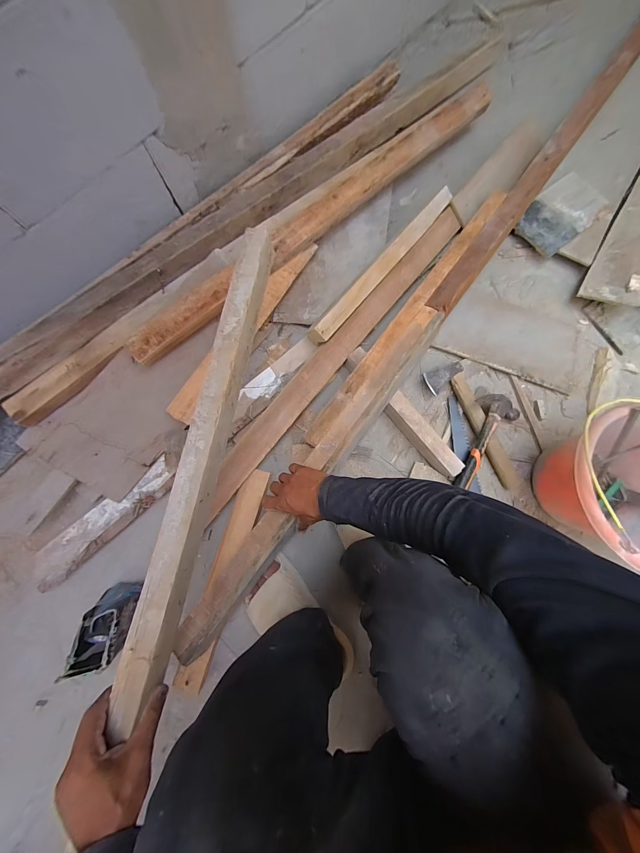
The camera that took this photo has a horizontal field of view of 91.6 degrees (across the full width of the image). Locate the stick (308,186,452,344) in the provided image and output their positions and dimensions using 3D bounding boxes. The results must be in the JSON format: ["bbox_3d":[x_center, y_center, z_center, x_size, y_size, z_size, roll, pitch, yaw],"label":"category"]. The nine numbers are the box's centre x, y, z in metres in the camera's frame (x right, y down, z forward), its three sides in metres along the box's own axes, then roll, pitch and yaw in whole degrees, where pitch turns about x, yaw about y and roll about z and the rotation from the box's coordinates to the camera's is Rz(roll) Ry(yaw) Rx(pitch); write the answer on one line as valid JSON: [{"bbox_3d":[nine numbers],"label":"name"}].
[{"bbox_3d":[0.147,-0.375,0.715,0.046,0.026,0.477,40,82,7],"label":"stick"}]

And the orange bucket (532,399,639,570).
[{"bbox_3d":[0.565,0.113,0.596,0.261,0.214,0.284,0,80,0],"label":"orange bucket"}]

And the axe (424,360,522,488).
[{"bbox_3d":[0.352,-0.010,0.712,0.084,0.038,0.284,-29,81,-5],"label":"axe"}]

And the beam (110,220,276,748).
[{"bbox_3d":[-0.168,0.026,0.463,0.053,0.049,0.713,12,80,2],"label":"beam"}]

